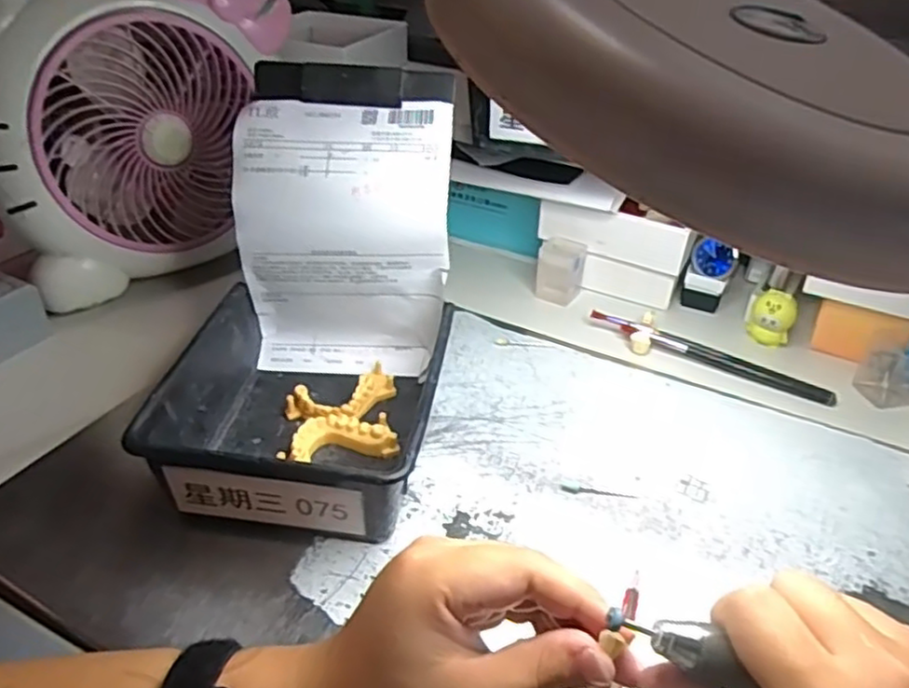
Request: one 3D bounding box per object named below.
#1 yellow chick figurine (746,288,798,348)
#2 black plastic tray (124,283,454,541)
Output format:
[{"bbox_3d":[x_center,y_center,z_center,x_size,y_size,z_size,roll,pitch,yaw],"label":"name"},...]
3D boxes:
[{"bbox_3d":[0.262,-0.019,0.569,0.032,0.044,0.027,20,40,23],"label":"yellow chick figurine"},{"bbox_3d":[-0.093,0.041,0.451,0.162,0.069,0.171,6,37,6],"label":"black plastic tray"}]

